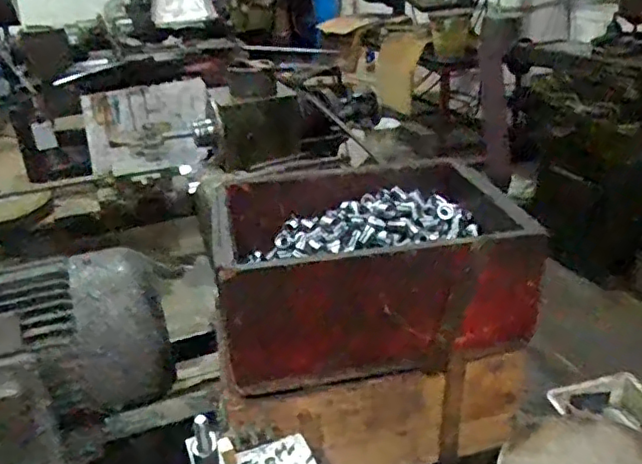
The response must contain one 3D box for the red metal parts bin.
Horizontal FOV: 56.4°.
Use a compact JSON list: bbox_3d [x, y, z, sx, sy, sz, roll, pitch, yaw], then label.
[{"bbox_3d":[0.050,0.037,0.722,0.334,0.151,0.240,-8,27,-9],"label":"red metal parts bin"}]

